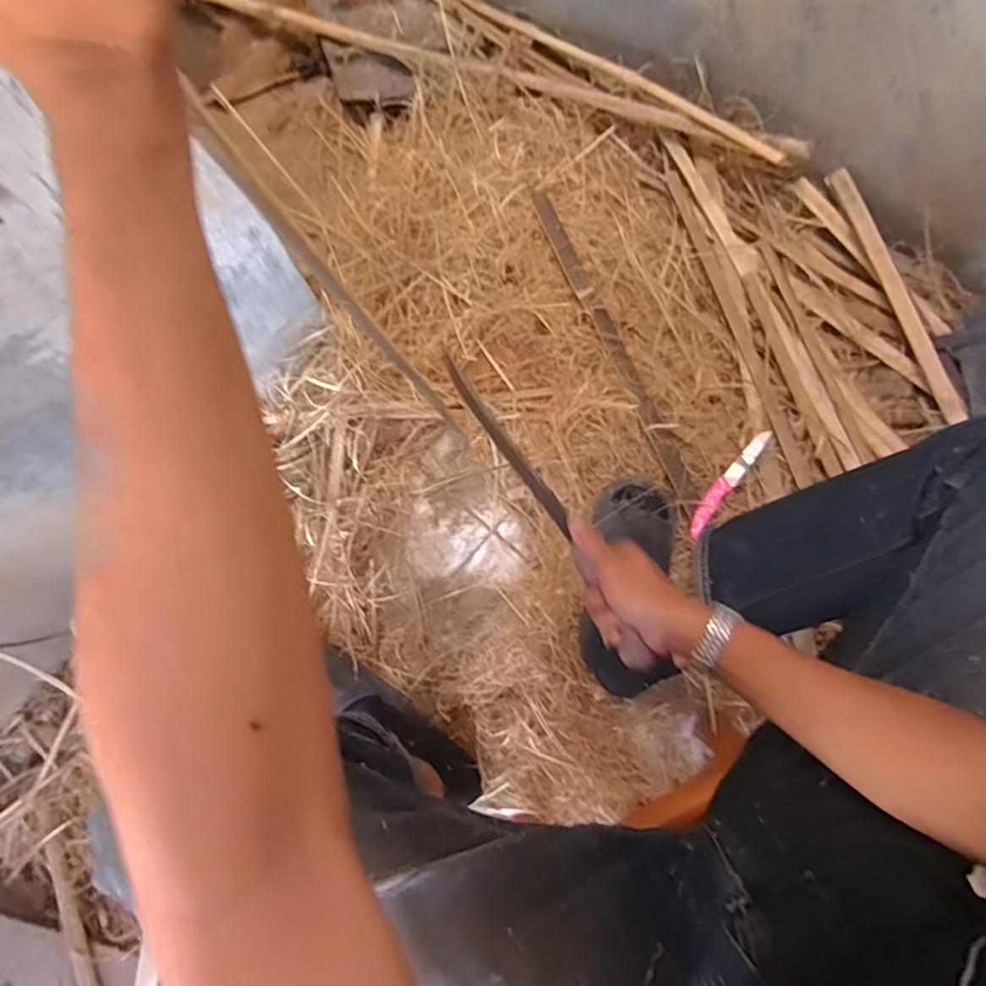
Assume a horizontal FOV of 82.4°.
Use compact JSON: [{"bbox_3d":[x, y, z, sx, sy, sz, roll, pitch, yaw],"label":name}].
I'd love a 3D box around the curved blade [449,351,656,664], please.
[{"bbox_3d":[0.042,-0.003,0.598,0.025,0.046,0.399,-30,63,-6],"label":"curved blade"}]

